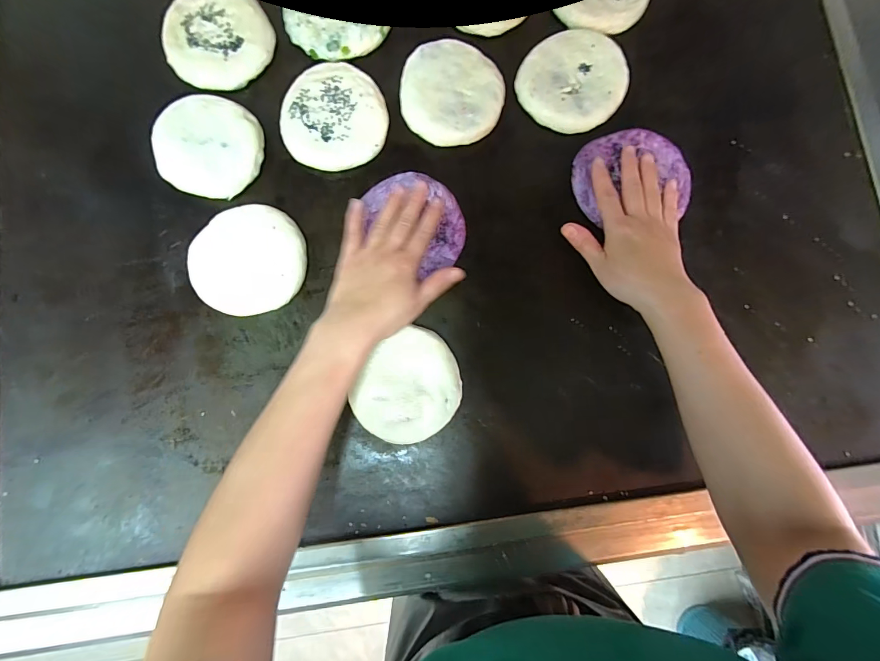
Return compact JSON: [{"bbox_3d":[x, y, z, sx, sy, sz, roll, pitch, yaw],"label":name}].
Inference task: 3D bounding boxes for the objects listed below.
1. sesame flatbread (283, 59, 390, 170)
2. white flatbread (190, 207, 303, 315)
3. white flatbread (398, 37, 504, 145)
[{"bbox_3d":[-0.118,-0.238,0.435,0.112,0.023,0.118,0,83,0],"label":"sesame flatbread"},{"bbox_3d":[-0.201,-0.074,0.414,0.114,0.020,0.112,0,83,0],"label":"white flatbread"},{"bbox_3d":[0.013,-0.264,0.437,0.110,0.021,0.112,4,83,1],"label":"white flatbread"}]

